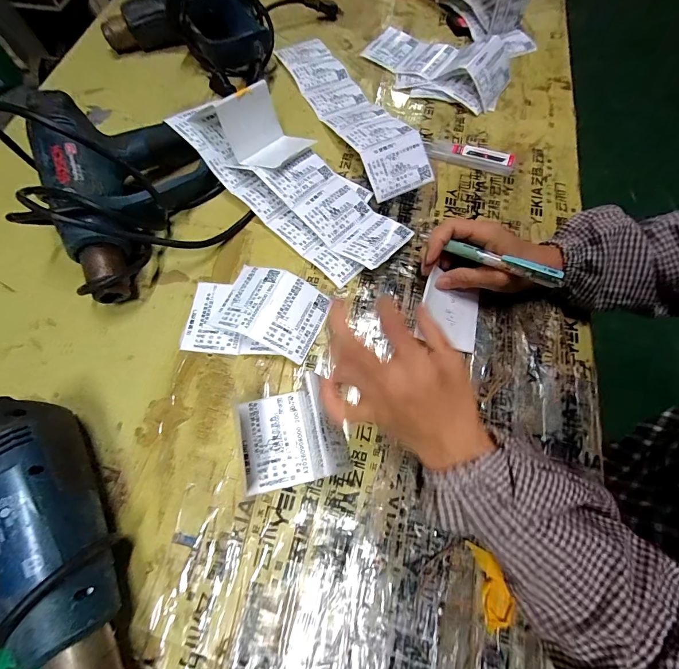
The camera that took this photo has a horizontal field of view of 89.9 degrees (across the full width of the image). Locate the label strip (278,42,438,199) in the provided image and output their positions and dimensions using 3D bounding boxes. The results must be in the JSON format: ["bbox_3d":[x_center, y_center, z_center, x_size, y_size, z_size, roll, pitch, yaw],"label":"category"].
[{"bbox_3d":[0.009,-0.330,0.475,0.084,0.034,0.345,-22,68,-7],"label":"label strip"}]

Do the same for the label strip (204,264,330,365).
[{"bbox_3d":[-0.073,-0.029,0.357,0.111,0.027,0.081,23,70,11],"label":"label strip"}]

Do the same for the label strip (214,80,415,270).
[{"bbox_3d":[-0.033,-0.181,0.398,0.090,0.051,0.262,-43,85,-15],"label":"label strip"}]

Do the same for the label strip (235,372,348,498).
[{"bbox_3d":[-0.045,0.084,0.291,0.097,0.060,0.081,-12,67,-3],"label":"label strip"}]

